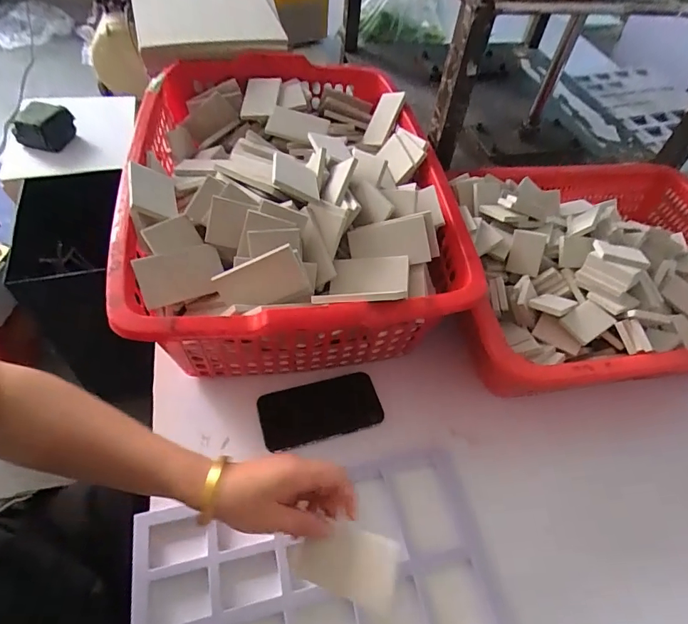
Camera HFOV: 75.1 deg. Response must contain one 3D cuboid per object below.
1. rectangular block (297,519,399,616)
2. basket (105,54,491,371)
[{"bbox_3d":[0.003,0.212,0.381,0.083,0.004,0.054,13,76,16],"label":"rectangular block"},{"bbox_3d":[-0.079,-0.166,0.642,0.400,0.171,0.548,-7,54,-11],"label":"basket"}]

